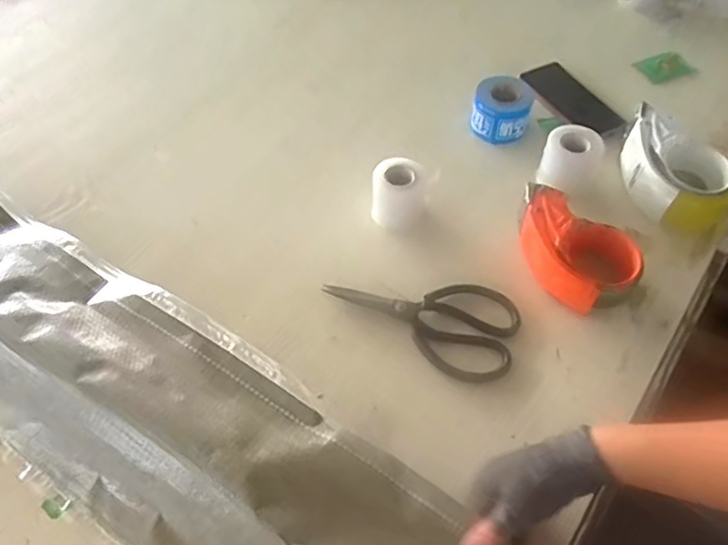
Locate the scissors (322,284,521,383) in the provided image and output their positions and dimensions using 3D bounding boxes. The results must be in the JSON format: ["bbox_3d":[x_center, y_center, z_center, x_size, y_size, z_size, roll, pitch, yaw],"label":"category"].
[{"bbox_3d":[0.060,0.050,0.642,0.209,0.017,0.104,13,55,12],"label":"scissors"}]

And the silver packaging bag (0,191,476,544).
[{"bbox_3d":[-0.263,0.102,0.572,0.809,0.066,0.198,29,60,20],"label":"silver packaging bag"}]

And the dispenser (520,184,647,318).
[{"bbox_3d":[0.232,-0.020,0.666,0.156,0.068,0.093,37,63,25],"label":"dispenser"}]

